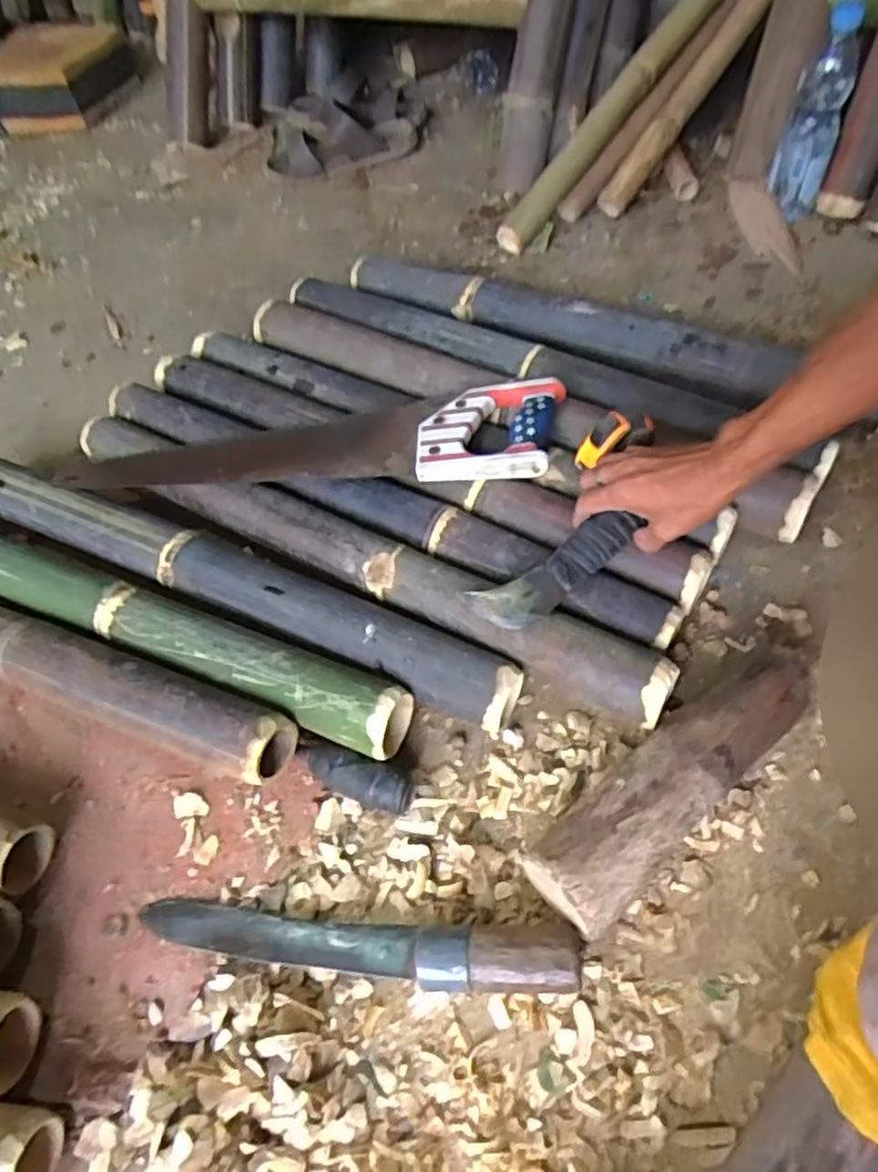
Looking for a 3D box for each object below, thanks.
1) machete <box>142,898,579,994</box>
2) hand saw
[{"bbox_3d":[-0.063,0.251,0.486,0.310,0.044,0.046,1,54,5],"label":"machete"},{"bbox_3d":[-0.141,-0.150,0.711,0.495,0.038,0.112,-1,54,5],"label":"hand saw"}]

